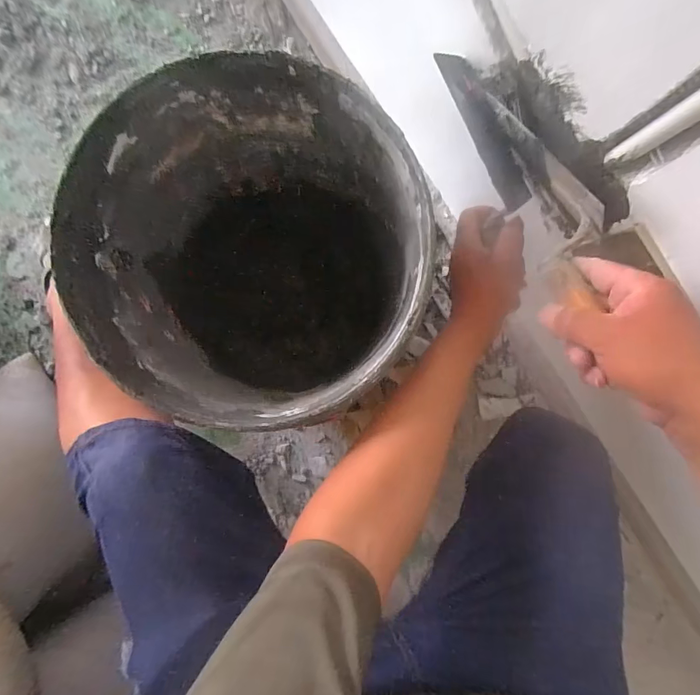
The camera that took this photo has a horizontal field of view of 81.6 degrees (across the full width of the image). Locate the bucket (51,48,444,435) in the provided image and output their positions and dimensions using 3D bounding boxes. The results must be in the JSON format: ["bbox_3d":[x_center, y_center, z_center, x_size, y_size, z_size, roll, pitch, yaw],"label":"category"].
[{"bbox_3d":[-0.089,-0.087,0.439,0.297,0.241,0.298,0,90,-1],"label":"bucket"}]

